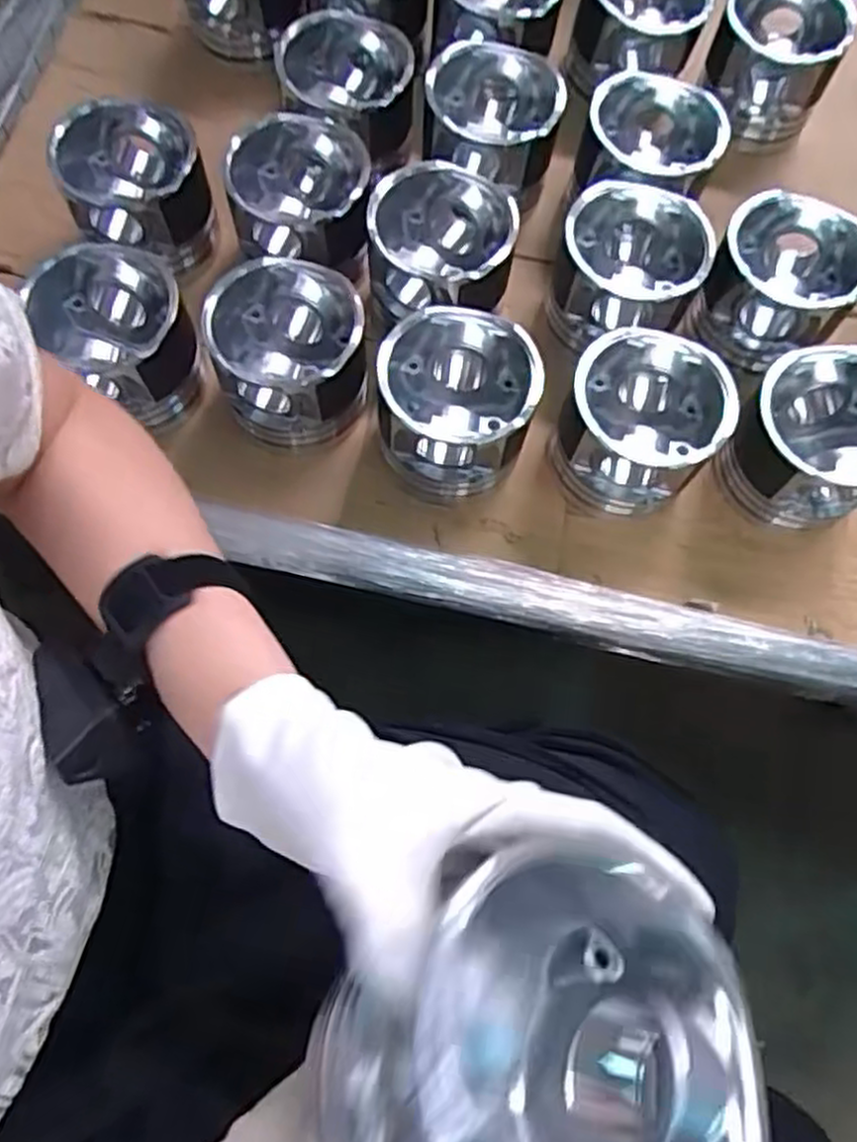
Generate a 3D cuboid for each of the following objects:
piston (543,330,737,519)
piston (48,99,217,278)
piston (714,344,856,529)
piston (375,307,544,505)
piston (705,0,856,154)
[{"bbox_3d":[0.158,-0.107,0.590,0.112,0.100,0.110,34,72,11],"label":"piston"},{"bbox_3d":[-0.240,-0.313,0.646,0.110,0.092,0.101,-2,69,-2],"label":"piston"},{"bbox_3d":[0.286,-0.095,0.586,0.110,0.105,0.110,37,73,12],"label":"piston"},{"bbox_3d":[0.020,-0.124,0.577,0.103,0.113,0.108,1,69,-1],"label":"piston"},{"bbox_3d":[0.319,-0.476,0.731,0.109,0.098,0.106,20,70,6],"label":"piston"}]

